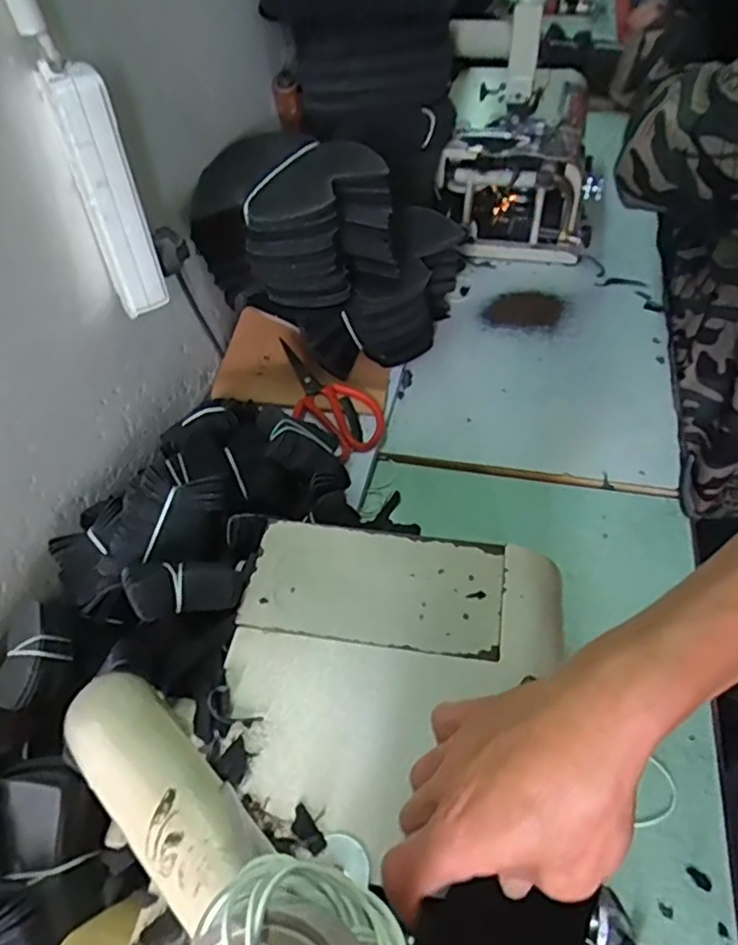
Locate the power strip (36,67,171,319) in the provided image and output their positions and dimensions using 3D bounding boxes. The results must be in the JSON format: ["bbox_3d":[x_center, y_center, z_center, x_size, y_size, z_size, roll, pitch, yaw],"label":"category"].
[{"bbox_3d":[-0.197,-0.211,0.480,0.042,0.170,0.052,-21,53,-16],"label":"power strip"}]

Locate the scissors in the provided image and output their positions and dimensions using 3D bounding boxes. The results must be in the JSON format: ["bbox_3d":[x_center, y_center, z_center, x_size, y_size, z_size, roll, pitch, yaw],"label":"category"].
[{"bbox_3d":[-0.056,-0.090,0.736,0.077,0.015,0.179,-39,69,-22],"label":"scissors"}]

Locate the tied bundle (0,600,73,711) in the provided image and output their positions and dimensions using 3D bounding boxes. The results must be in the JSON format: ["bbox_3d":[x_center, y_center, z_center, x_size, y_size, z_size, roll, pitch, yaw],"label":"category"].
[{"bbox_3d":[-0.240,0.132,0.446,0.037,0.031,0.068,16,52,14],"label":"tied bundle"}]

